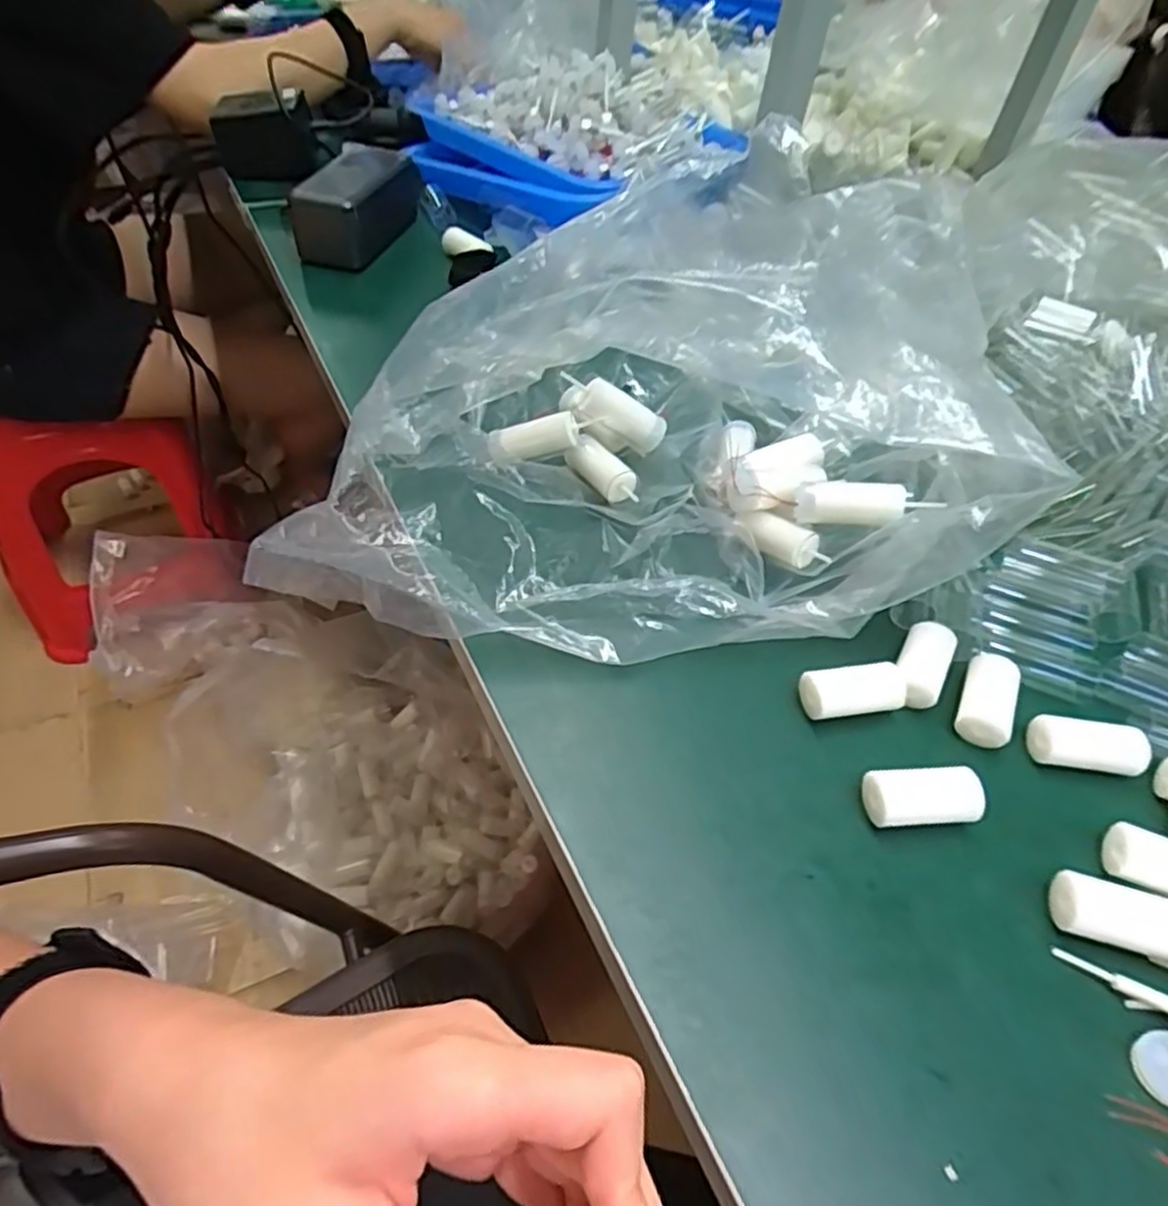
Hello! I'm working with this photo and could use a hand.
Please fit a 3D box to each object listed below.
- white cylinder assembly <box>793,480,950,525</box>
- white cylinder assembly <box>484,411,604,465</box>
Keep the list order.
[{"bbox_3d":[0.134,-0.048,0.342,0.063,0.017,0.018,2,50,21],"label":"white cylinder assembly"},{"bbox_3d":[-0.022,-0.092,0.394,0.062,0.016,0.020,-13,51,8],"label":"white cylinder assembly"}]

